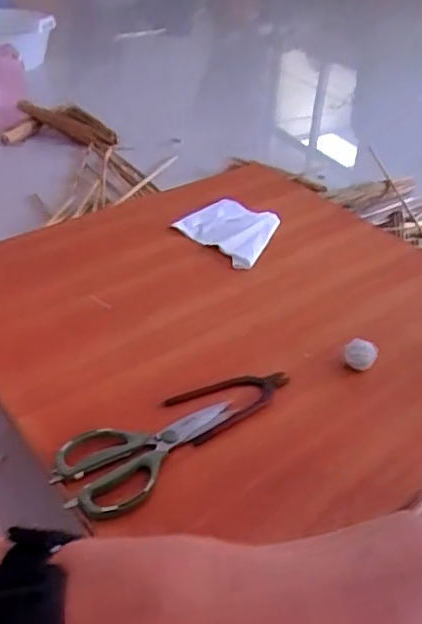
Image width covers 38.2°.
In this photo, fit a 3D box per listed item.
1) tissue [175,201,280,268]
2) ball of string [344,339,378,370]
[{"bbox_3d":[0.024,-0.135,0.991,0.147,0.022,0.148,19,40,18],"label":"tissue"},{"bbox_3d":[0.182,0.057,0.748,0.037,0.041,0.031,16,39,15],"label":"ball of string"}]

